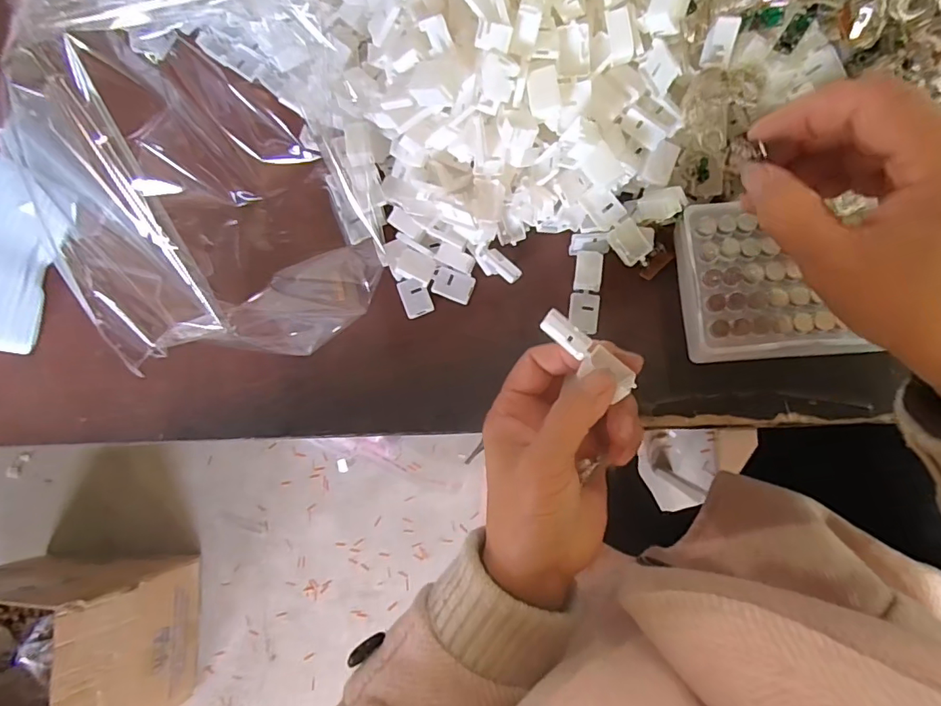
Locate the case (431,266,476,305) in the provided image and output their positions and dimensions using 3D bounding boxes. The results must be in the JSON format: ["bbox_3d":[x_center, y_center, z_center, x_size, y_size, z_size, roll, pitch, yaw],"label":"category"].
[{"bbox_3d":[-0.012,-0.047,0.355,0.027,0.004,0.021,17,99,-1],"label":"case"}]

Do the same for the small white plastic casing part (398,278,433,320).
[{"bbox_3d":[-0.039,-0.039,0.356,0.020,0.006,0.027,-19,81,3],"label":"small white plastic casing part"}]

